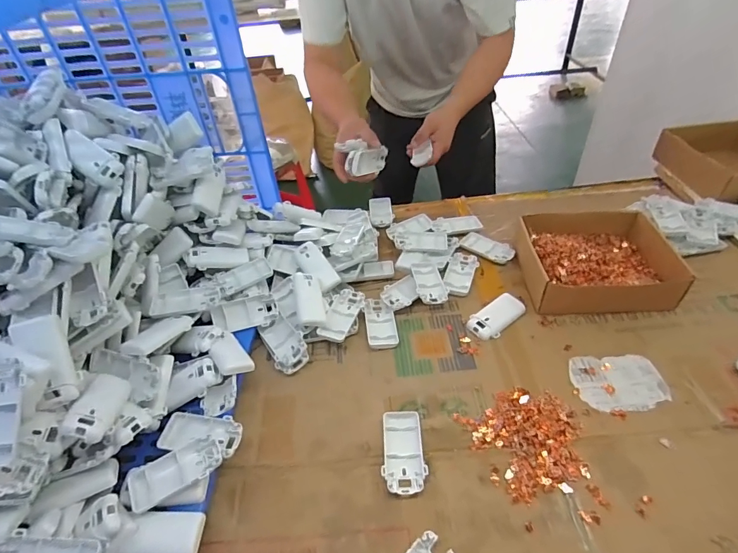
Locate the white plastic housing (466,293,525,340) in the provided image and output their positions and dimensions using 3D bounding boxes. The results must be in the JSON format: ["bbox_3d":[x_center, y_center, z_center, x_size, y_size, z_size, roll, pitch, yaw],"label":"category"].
[{"bbox_3d":[0.200,0.059,0.642,0.104,0.018,0.047,-28,48,-23],"label":"white plastic housing"}]

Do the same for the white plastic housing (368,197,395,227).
[{"bbox_3d":[0.026,-0.134,0.871,0.046,0.018,0.098,-7,44,-3],"label":"white plastic housing"}]

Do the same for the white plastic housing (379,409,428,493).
[{"bbox_3d":[0.042,0.214,0.512,0.051,0.013,0.096,-6,44,-1],"label":"white plastic housing"}]

